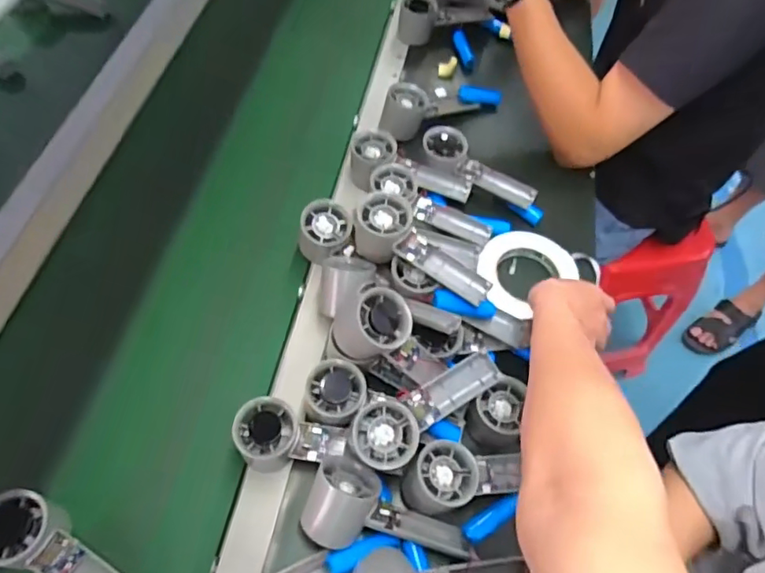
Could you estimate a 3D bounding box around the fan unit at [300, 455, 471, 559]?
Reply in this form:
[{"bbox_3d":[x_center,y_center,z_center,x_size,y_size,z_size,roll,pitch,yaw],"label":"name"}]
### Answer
[{"bbox_3d":[-0.037,0.193,0.499,0.061,0.052,0.068,15,93,-8],"label":"fan unit"}]

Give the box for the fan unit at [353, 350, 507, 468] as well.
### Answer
[{"bbox_3d":[0.042,0.105,0.505,0.158,0.043,0.052,-33,68,-20],"label":"fan unit"}]

